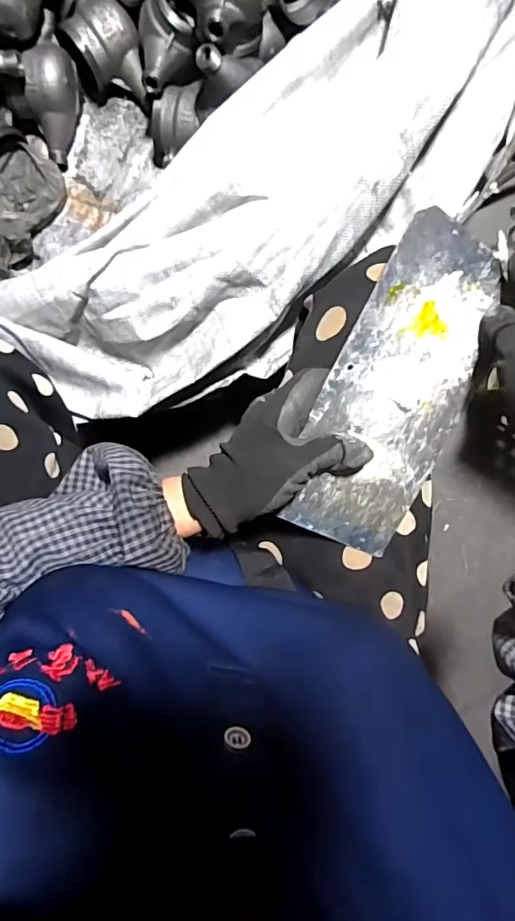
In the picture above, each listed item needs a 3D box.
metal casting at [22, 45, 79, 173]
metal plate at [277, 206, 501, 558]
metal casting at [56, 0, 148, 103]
[{"bbox_3d":[-0.264,-0.461,0.638,0.056,0.058,0.131,12,127,3],"label":"metal casting"},{"bbox_3d":[0.105,-0.046,0.361,0.112,0.004,0.235,23,99,-22],"label":"metal plate"},{"bbox_3d":[-0.196,-0.524,0.624,0.093,0.072,0.098,-18,92,5],"label":"metal casting"}]

